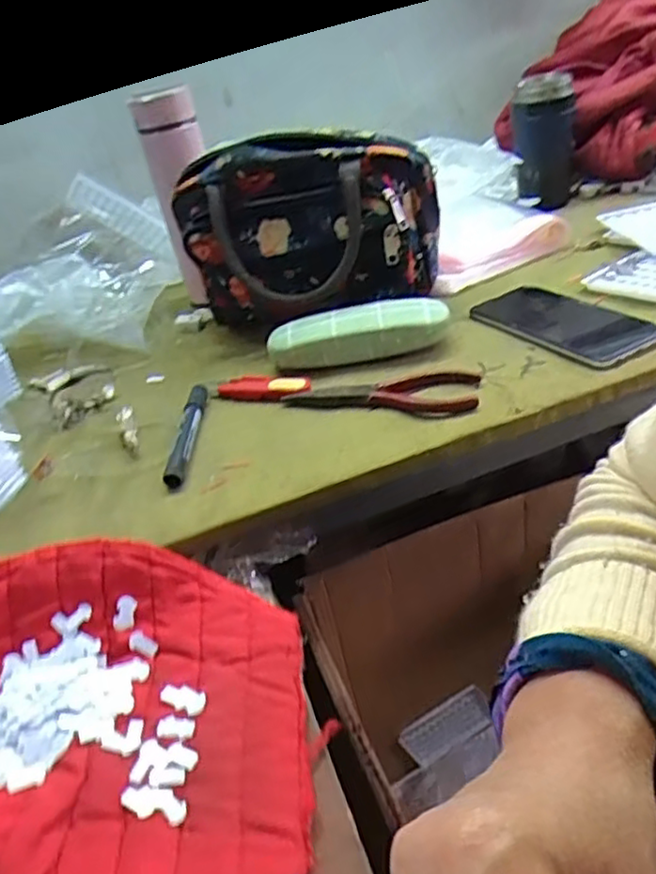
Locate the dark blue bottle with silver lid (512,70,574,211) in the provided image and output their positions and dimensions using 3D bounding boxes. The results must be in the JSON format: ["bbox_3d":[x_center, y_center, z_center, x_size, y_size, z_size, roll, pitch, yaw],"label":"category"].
[{"bbox_3d":[0.274,-0.375,0.852,0.075,0.142,0.064,1,34,20],"label":"dark blue bottle with silver lid"}]

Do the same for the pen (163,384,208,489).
[{"bbox_3d":[-0.109,-0.006,0.526,0.016,0.015,0.133,-9,32,5],"label":"pen"}]

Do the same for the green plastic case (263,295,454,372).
[{"bbox_3d":[0.026,-0.091,0.587,0.154,0.032,0.060,-10,32,3],"label":"green plastic case"}]

